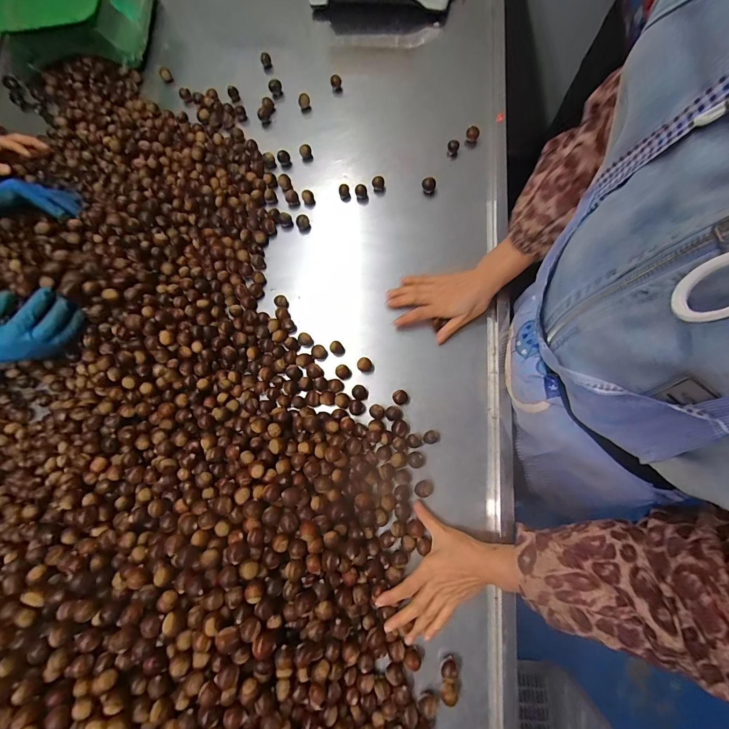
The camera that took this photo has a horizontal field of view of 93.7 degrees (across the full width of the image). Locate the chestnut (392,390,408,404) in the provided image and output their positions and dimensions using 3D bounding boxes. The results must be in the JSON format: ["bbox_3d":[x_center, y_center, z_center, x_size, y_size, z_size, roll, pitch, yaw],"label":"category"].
[{"bbox_3d":[0.054,0.051,0.520,0.022,0.018,0.021,0,77,1],"label":"chestnut"}]

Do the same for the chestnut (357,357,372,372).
[{"bbox_3d":[0.000,0.002,0.538,0.022,0.022,0.022,1,77,2],"label":"chestnut"}]

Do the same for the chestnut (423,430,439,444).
[{"bbox_3d":[0.097,0.108,0.506,0.021,0.021,0.019,-18,77,-3],"label":"chestnut"}]

